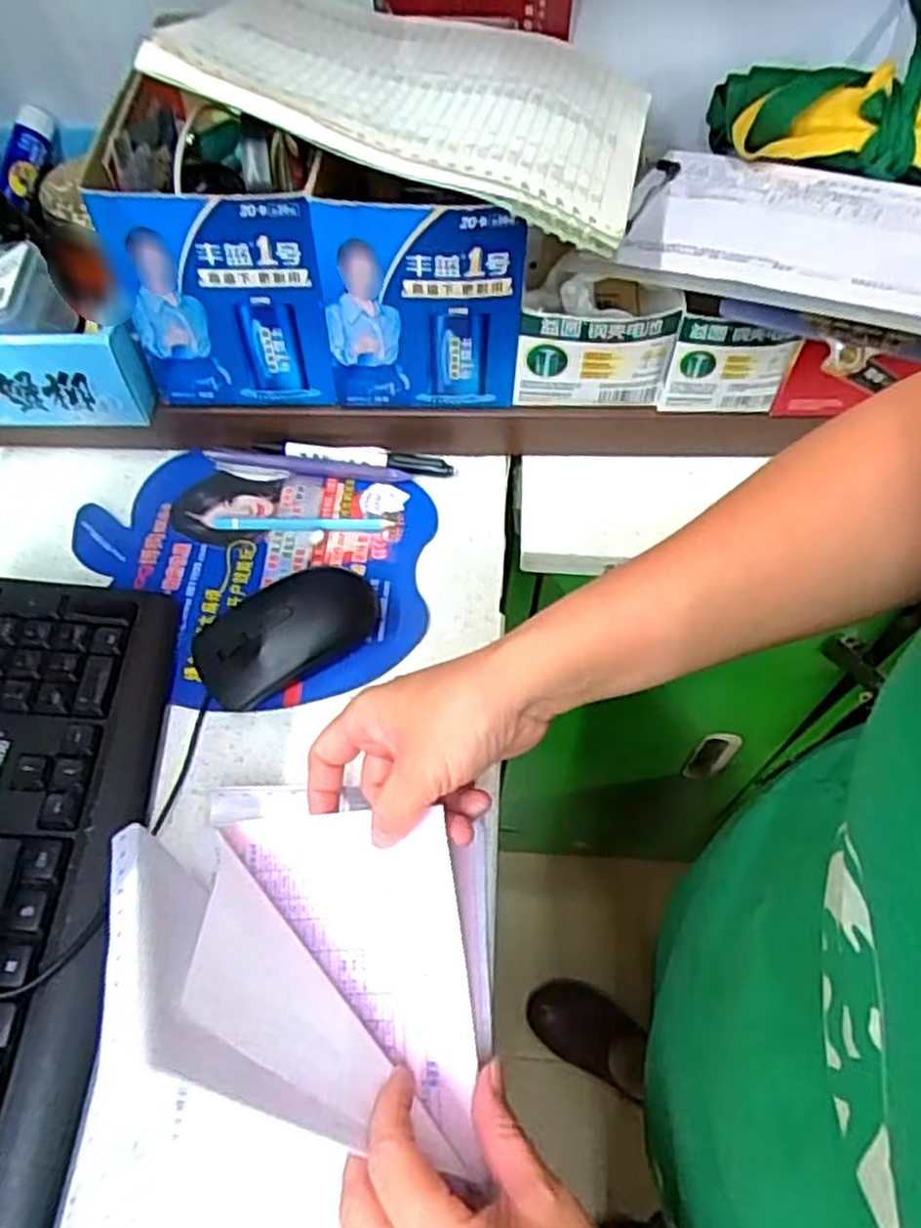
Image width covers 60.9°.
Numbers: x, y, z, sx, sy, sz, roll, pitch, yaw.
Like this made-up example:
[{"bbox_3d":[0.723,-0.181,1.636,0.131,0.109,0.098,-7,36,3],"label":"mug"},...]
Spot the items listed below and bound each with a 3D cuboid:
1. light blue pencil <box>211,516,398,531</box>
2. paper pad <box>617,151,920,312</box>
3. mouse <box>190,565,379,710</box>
[{"bbox_3d":[-0.105,-0.059,0.520,0.120,0.008,0.012,2,57,0],"label":"light blue pencil"},{"bbox_3d":[0.215,-0.228,0.465,0.218,0.006,0.134,22,58,23],"label":"paper pad"},{"bbox_3d":[-0.103,0.009,0.467,0.110,0.036,0.059,-30,63,-19],"label":"mouse"}]

